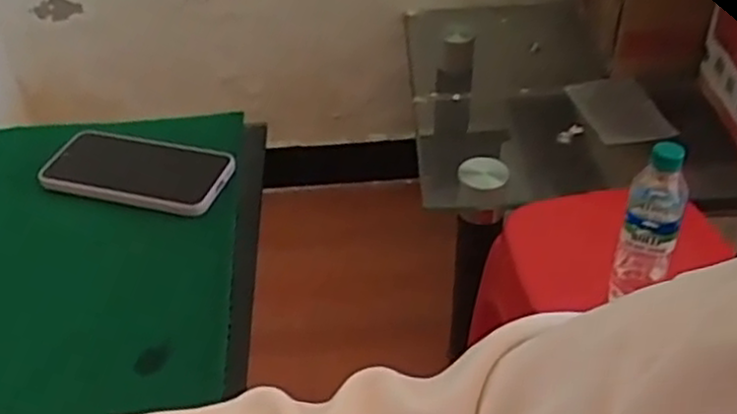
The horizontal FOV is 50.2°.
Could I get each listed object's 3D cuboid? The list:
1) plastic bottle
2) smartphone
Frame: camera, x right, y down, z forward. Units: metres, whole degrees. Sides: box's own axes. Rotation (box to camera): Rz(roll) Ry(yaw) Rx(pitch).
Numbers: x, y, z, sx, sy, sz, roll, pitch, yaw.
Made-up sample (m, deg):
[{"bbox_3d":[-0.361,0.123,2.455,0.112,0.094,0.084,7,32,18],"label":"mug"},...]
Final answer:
[{"bbox_3d":[0.321,0.020,0.894,0.059,0.214,0.067,15,44,21],"label":"plastic bottle"},{"bbox_3d":[-0.200,-0.034,0.692,0.159,0.017,0.075,13,48,9],"label":"smartphone"}]

